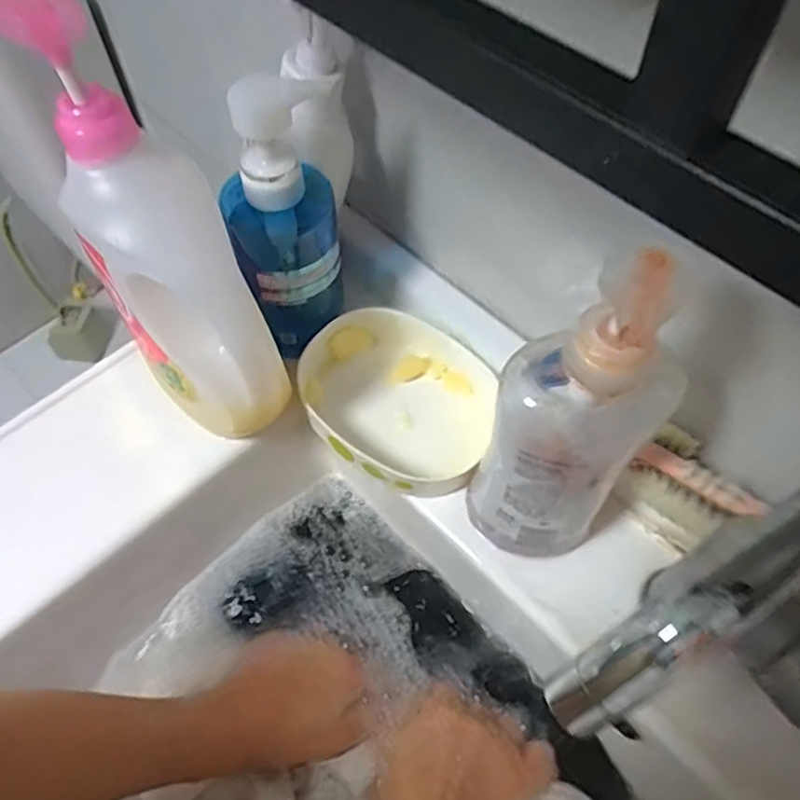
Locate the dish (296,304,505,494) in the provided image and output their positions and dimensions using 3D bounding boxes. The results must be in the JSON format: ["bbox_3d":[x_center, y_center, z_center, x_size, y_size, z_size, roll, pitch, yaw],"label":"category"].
[{"bbox_3d":[0.000,-0.003,0.456,0.125,0.043,0.116,0,59,0],"label":"dish"}]

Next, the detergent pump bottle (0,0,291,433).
[{"bbox_3d":[-0.130,-0.076,0.362,0.069,0.254,0.083,-30,38,-15],"label":"detergent pump bottle"}]

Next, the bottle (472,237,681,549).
[{"bbox_3d":[0.079,0.017,0.330,0.059,0.222,0.066,-34,65,-19],"label":"bottle"}]

